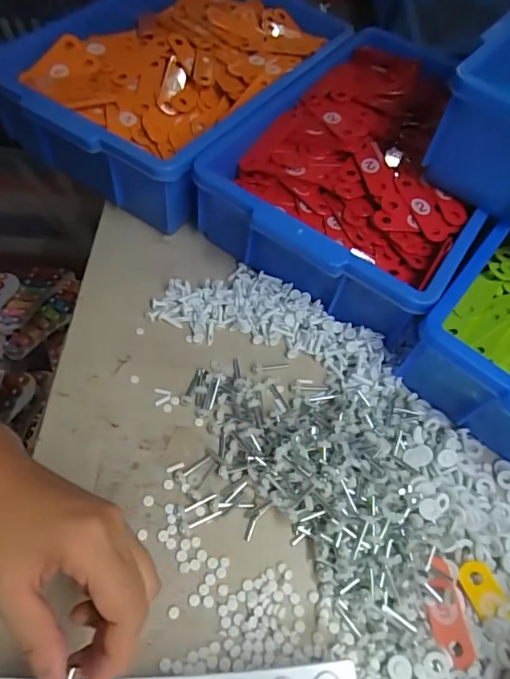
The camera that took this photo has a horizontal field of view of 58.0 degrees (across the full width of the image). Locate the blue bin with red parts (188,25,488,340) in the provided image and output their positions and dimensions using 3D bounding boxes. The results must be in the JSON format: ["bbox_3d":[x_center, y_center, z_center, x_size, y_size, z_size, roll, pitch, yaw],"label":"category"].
[{"bbox_3d":[0.132,-0.192,0.487,0.241,0.086,0.365,30,63,15],"label":"blue bin with red parts"}]

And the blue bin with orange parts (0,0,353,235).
[{"bbox_3d":[-0.079,-0.299,0.526,0.240,0.109,0.368,30,63,14],"label":"blue bin with orange parts"}]

